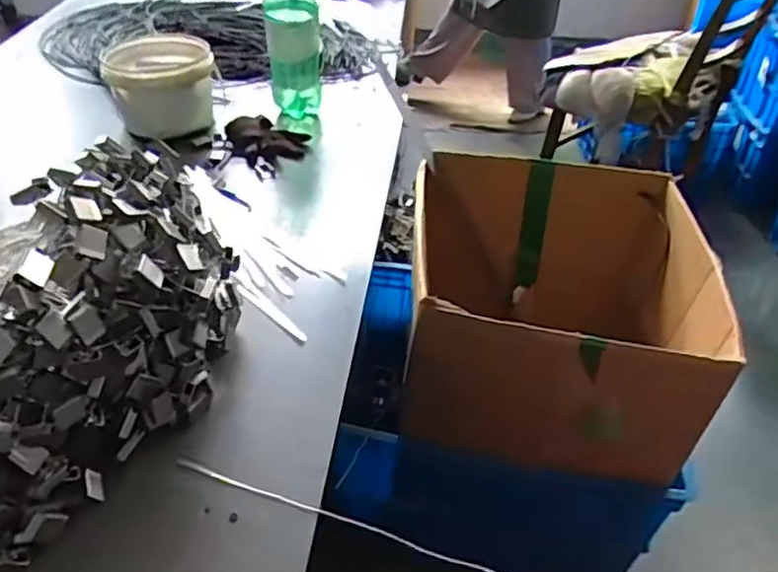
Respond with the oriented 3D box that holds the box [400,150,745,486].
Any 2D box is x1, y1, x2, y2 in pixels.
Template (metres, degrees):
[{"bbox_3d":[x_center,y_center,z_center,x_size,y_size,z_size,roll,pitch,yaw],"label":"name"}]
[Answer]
[{"bbox_3d":[0.303,0.061,1.195,0.529,0.361,0.483,6,40,5],"label":"box"}]

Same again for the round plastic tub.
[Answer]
[{"bbox_3d":[-0.455,-0.407,1.349,0.203,0.128,0.214,1,40,-1],"label":"round plastic tub"}]

